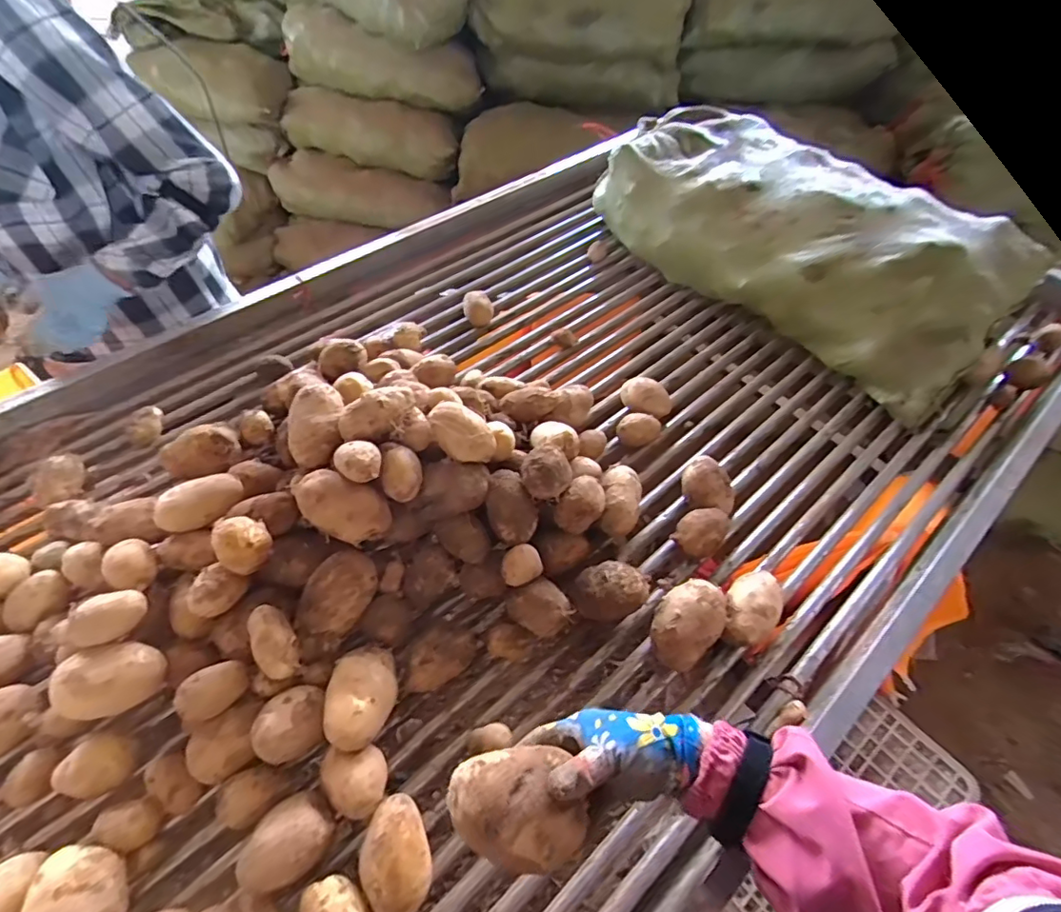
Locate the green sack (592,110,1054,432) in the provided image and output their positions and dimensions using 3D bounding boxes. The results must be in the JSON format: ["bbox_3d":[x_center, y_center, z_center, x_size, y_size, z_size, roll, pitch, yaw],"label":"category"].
[{"bbox_3d":[0.467,-0.390,0.997,0.324,0.201,0.700,-30,59,-25],"label":"green sack"}]

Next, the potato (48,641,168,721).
[{"bbox_3d":[-0.413,0.220,0.538,0.092,0.053,0.062,-2,51,-6],"label":"potato"}]

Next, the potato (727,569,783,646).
[{"bbox_3d":[0.258,0.181,0.642,0.058,0.053,0.083,29,55,18],"label":"potato"}]

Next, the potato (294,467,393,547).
[{"bbox_3d":[-0.204,0.052,0.607,0.103,0.064,0.059,24,15,-9],"label":"potato"}]

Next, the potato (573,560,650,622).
[{"bbox_3d":[0.094,0.158,0.643,0.089,0.052,0.049,-14,38,12],"label":"potato"}]

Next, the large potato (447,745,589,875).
[{"bbox_3d":[-0.007,0.264,0.412,0.103,0.055,0.074,1,53,1],"label":"large potato"}]

